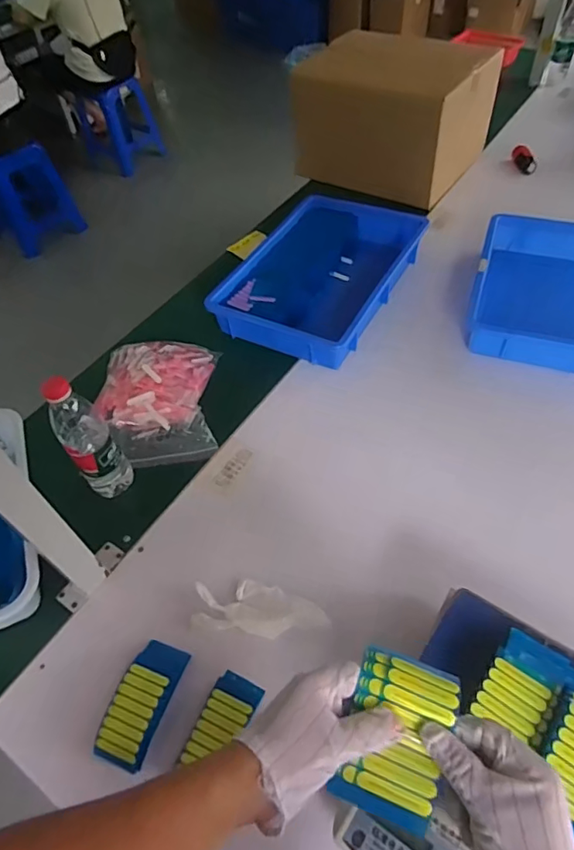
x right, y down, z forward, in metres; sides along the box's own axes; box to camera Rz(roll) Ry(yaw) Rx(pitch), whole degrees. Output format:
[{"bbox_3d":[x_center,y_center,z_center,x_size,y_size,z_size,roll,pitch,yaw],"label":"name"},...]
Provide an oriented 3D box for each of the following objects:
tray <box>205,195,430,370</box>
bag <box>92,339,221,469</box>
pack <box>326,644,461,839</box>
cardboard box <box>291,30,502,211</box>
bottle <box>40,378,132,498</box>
[{"bbox_3d":[0.077,-0.314,1.072,0.300,0.076,0.456,20,56,20],"label":"tray"},{"bbox_3d":[-0.232,-0.056,0.899,0.208,0.055,0.259,-7,52,0],"label":"bag"},{"bbox_3d":[0.079,0.218,0.368,0.069,0.024,0.102,14,55,16],"label":"pack"},{"bbox_3d":[0.255,-0.779,1.278,0.409,0.257,0.318,27,59,23],"label":"cardboard box"},{"bbox_3d":[-0.286,0.021,0.741,0.063,0.228,0.069,-35,57,-20],"label":"bottle"}]

